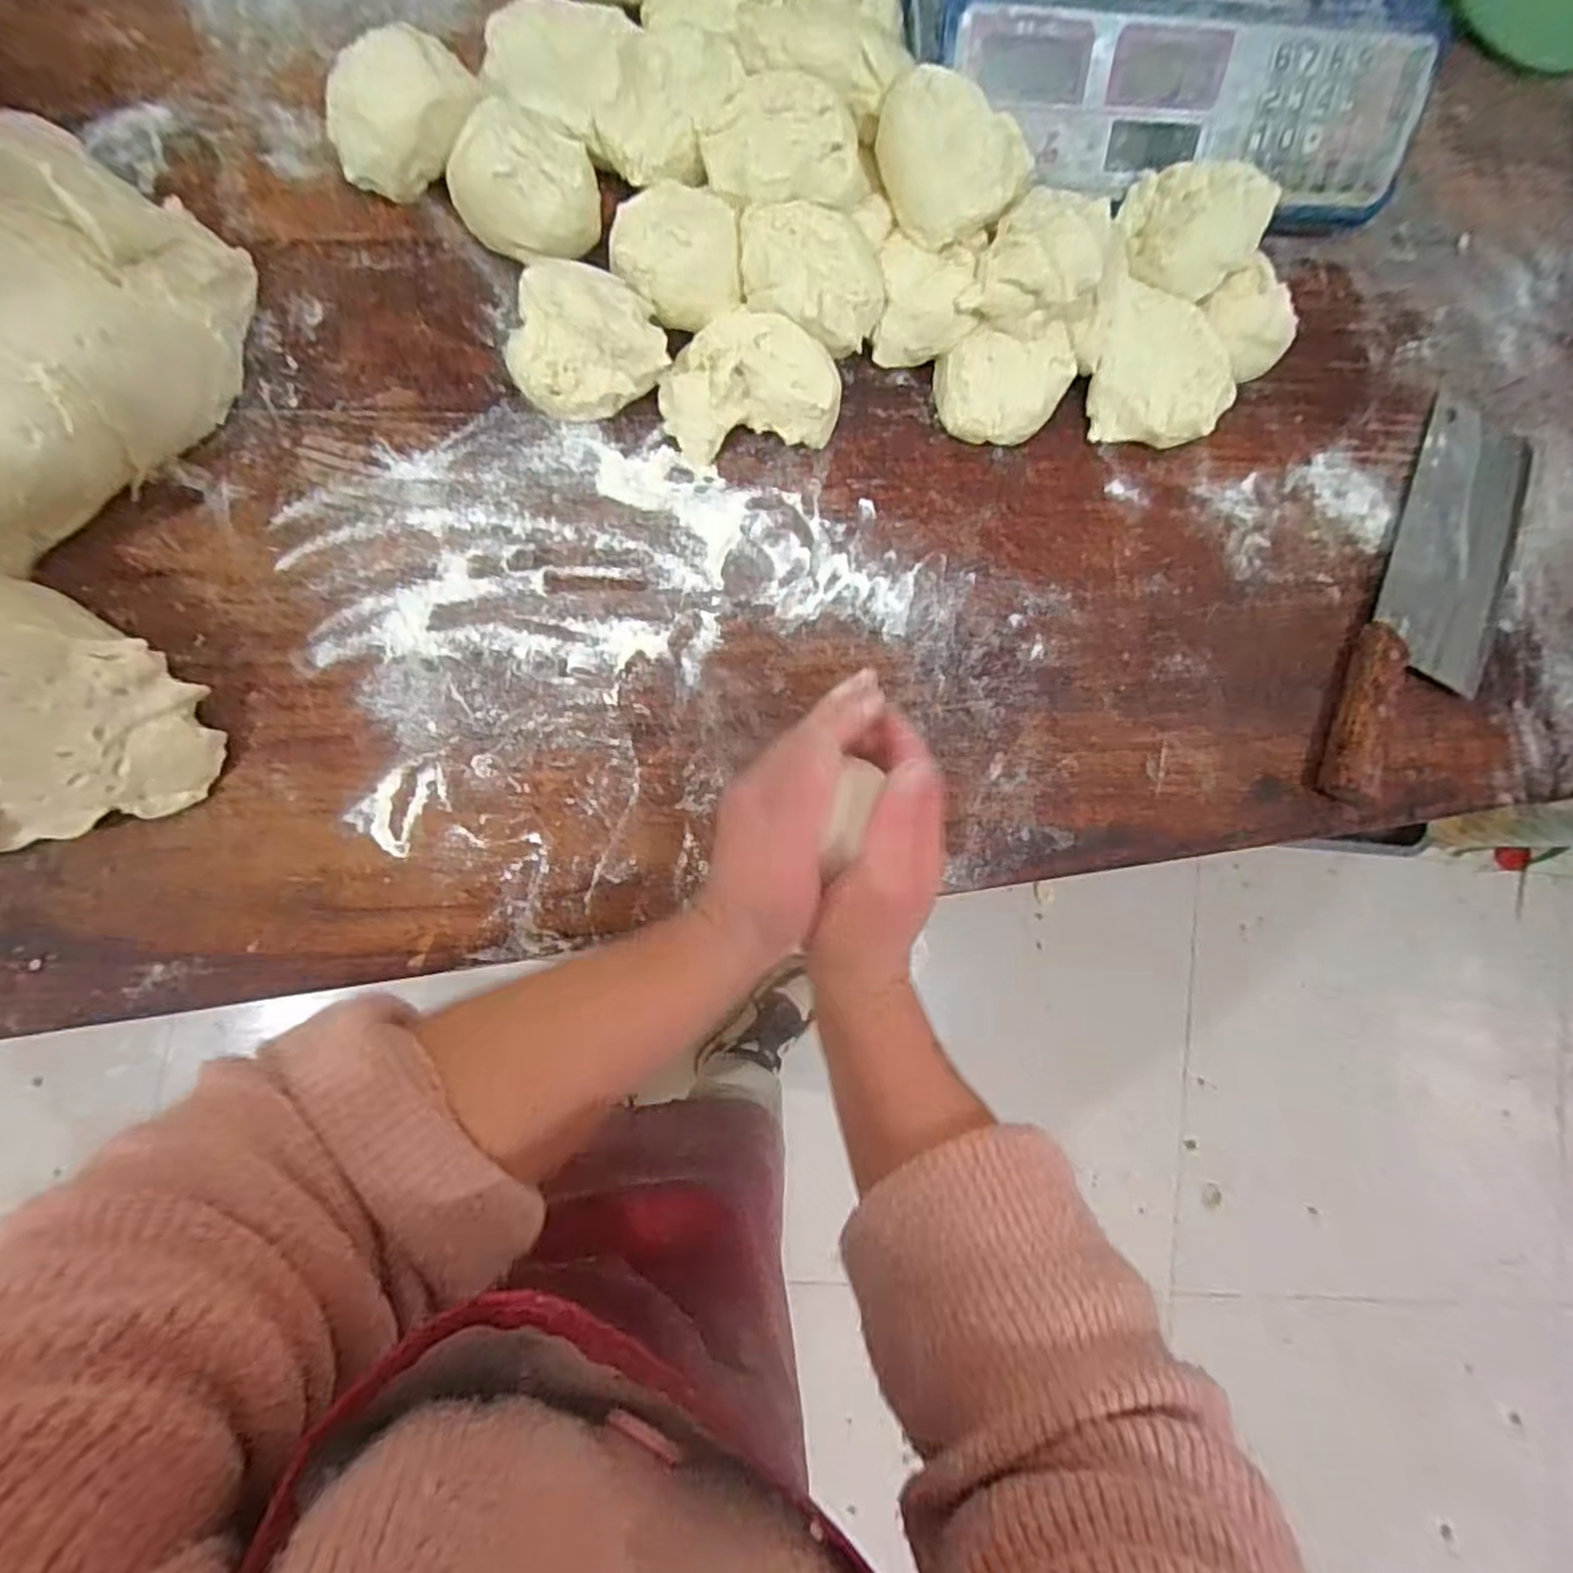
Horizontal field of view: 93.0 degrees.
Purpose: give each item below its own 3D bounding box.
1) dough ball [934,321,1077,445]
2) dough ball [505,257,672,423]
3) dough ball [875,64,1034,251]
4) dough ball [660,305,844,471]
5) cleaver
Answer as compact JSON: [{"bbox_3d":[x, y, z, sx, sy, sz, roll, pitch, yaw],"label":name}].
[{"bbox_3d":[0.120,-0.229,0.426,0.065,0.046,0.062,0,87,-9],"label":"dough ball"},{"bbox_3d":[-0.102,-0.225,0.382,0.075,0.053,0.063,-16,90,-10],"label":"dough ball"},{"bbox_3d":[0.088,-0.329,0.388,0.063,0.044,0.068,1,86,-9],"label":"dough ball"},{"bbox_3d":[-0.019,-0.214,0.401,0.096,0.041,0.060,-13,89,-10],"label":"dough ball"},{"bbox_3d":[0.416,-0.117,0.475,0.085,0.026,0.287,25,83,-7],"label":"cleaver"}]

